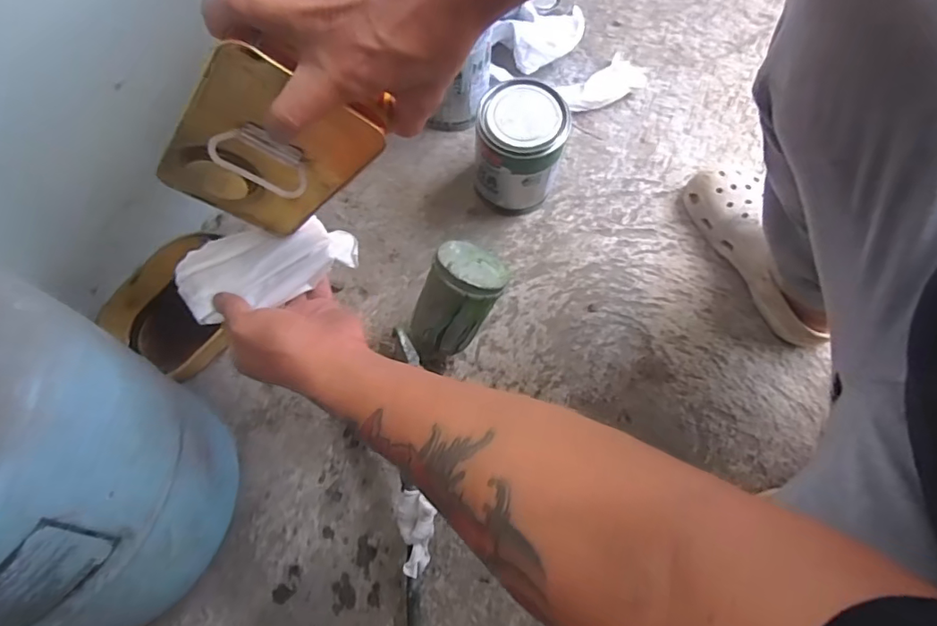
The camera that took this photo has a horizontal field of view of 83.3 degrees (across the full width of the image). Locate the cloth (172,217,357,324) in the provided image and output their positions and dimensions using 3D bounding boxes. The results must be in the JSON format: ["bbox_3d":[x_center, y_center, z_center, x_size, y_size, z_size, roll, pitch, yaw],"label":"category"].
[{"bbox_3d":[-0.159,-0.041,0.422,0.135,0.022,0.070,-16,73,-14],"label":"cloth"}]

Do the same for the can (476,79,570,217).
[{"bbox_3d":[0.061,-0.196,0.644,0.100,0.137,0.105,12,73,4],"label":"can"}]

